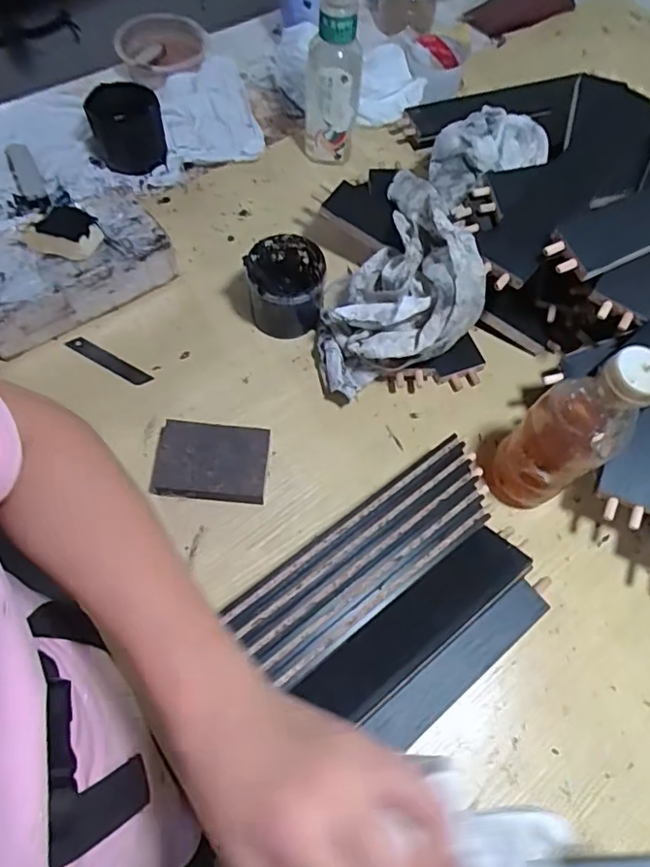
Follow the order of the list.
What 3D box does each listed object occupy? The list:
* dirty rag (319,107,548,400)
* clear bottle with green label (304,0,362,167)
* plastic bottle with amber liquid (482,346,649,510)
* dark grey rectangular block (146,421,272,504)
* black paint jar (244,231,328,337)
[{"bbox_3d":[0.119,-0.221,0.626,0.151,0.105,0.416,23,65,9],"label":"dirty rag"},{"bbox_3d":[0.009,-0.410,0.661,0.065,0.216,0.064,2,64,-2],"label":"clear bottle with green label"},{"bbox_3d":[0.196,0.001,0.477,0.063,0.200,0.074,-41,72,-20],"label":"plastic bottle with amber liquid"},{"bbox_3d":[-0.106,0.026,0.536,0.102,0.019,0.069,4,64,-1],"label":"dark grey rectangular block"},{"bbox_3d":[-0.040,-0.152,0.600,0.075,0.073,0.083,4,64,-1],"label":"black paint jar"}]

